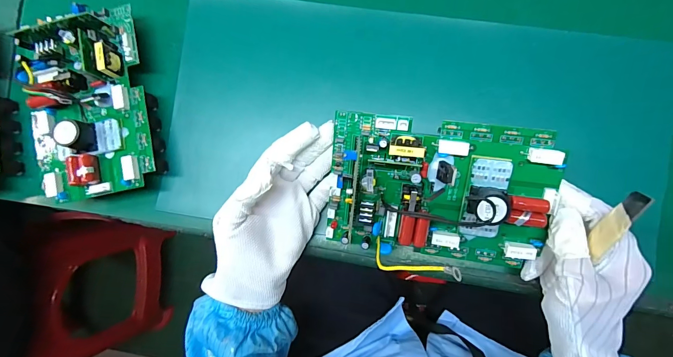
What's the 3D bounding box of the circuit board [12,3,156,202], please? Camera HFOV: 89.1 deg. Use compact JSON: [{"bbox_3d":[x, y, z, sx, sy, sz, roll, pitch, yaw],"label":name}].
[{"bbox_3d":[-0.240,-0.070,0.328,0.116,0.061,0.176,-10,88,6],"label":"circuit board"}]

